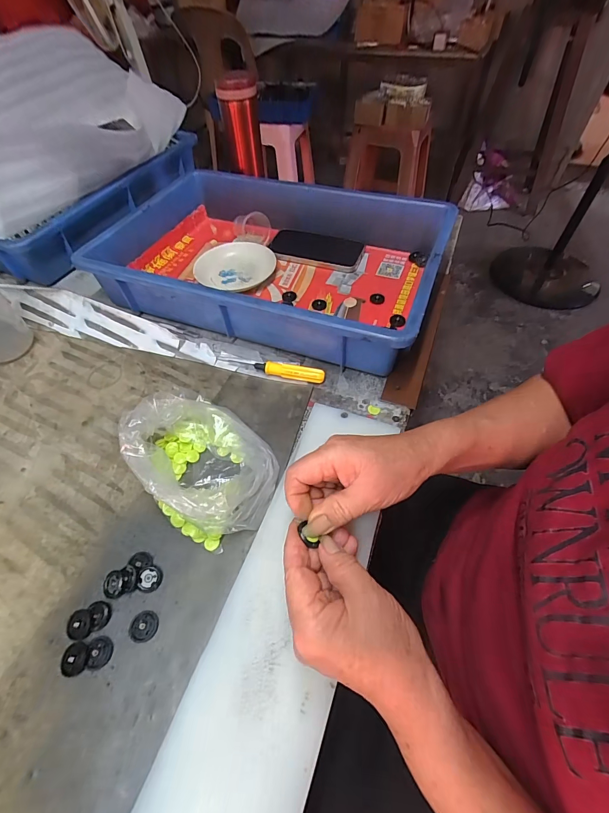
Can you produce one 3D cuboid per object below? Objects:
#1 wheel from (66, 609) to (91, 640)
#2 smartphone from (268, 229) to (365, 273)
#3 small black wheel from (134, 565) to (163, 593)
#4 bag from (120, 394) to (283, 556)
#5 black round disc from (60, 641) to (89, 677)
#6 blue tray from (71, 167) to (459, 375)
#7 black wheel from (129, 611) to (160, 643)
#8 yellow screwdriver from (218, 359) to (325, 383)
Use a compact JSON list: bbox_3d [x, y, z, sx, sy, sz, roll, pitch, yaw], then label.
[{"bbox_3d":[-0.170,0.165,0.270,0.019,0.006,0.018,-1,54,1],"label":"wheel"},{"bbox_3d":[0.015,-0.249,0.566,0.149,0.015,0.075,15,56,12],"label":"smartphone"},{"bbox_3d":[-0.126,0.139,0.289,0.019,0.005,0.020,-1,54,1],"label":"small black wheel"},{"bbox_3d":[-0.094,0.043,0.327,0.107,0.055,0.155,-33,60,-20],"label":"bag"},{"bbox_3d":[-0.167,0.182,0.258,0.017,0.005,0.020,-8,54,-4],"label":"black round disc"},{"bbox_3d":[-0.044,-0.205,0.496,0.432,0.088,0.280,17,56,14],"label":"blue tray"},{"bbox_3d":[-0.122,0.166,0.269,0.020,0.006,0.020,-1,54,1],"label":"black wheel"},{"bbox_3d":[-0.040,-0.047,0.421,0.130,0.015,0.013,13,56,11],"label":"yellow screwdriver"}]

